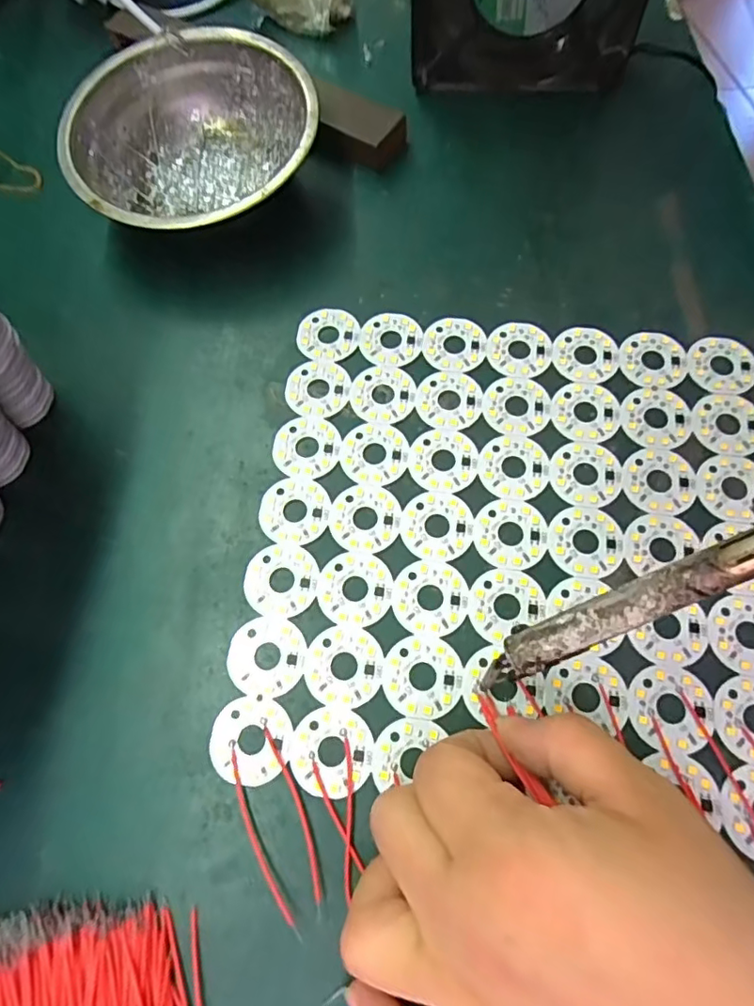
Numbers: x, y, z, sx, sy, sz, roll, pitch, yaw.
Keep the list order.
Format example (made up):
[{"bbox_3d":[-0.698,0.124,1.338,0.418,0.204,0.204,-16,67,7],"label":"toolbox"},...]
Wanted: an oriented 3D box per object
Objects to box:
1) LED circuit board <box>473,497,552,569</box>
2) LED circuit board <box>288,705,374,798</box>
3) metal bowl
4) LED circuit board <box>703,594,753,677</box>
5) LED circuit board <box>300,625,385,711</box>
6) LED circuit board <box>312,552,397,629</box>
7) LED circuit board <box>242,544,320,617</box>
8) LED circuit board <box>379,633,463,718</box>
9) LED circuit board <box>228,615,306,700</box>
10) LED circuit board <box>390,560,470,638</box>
[{"bbox_3d":[0.056,0.012,0.235,0.031,0.004,0.030,14,71,8],"label":"LED circuit board"},{"bbox_3d":[-0.017,0.092,0.209,0.030,0.004,0.030,15,71,8],"label":"LED circuit board"},{"bbox_3d":[-0.092,-0.182,0.297,0.120,0.046,0.122,-4,69,2],"label":"metal bowl"},{"bbox_3d":[0.143,0.050,0.216,0.031,0.004,0.029,17,71,9],"label":"LED circuit board"},{"bbox_3d":[-0.013,0.063,0.219,0.031,0.004,0.031,15,71,8],"label":"LED circuit board"},{"bbox_3d":[-0.009,0.034,0.230,0.030,0.004,0.030,-32,71,-9],"label":"LED circuit board"},{"bbox_3d":[-0.040,0.031,0.232,0.030,0.004,0.030,15,71,9],"label":"LED circuit board"},{"bbox_3d":[0.018,0.066,0.216,0.030,0.004,0.030,15,71,8],"label":"LED circuit board"},{"bbox_3d":[-0.044,0.060,0.222,0.030,0.004,0.030,15,71,9],"label":"LED circuit board"},{"bbox_3d":[0.022,0.038,0.227,0.030,0.004,0.030,14,71,8],"label":"LED circuit board"}]

